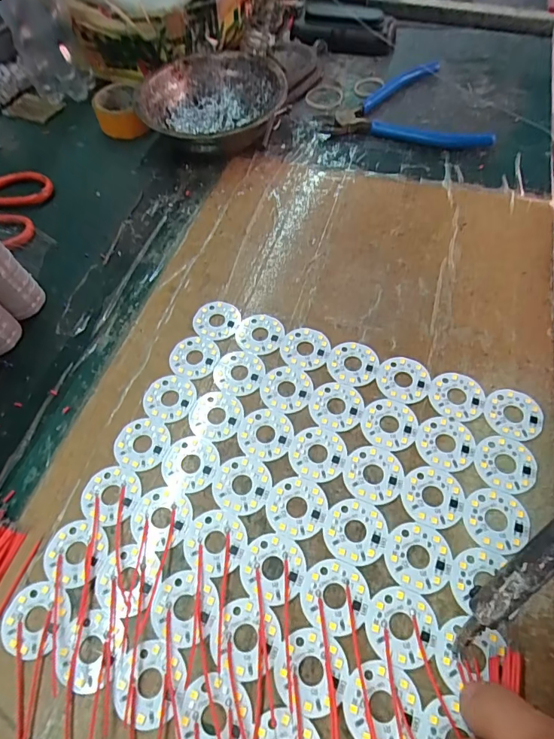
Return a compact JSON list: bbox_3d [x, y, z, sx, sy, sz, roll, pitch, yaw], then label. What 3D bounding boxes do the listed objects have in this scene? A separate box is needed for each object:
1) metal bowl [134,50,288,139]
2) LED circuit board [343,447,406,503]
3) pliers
[{"bbox_3d":[-0.055,-0.224,0.387,0.120,0.042,0.118,-2,58,3],"label":"metal bowl"},{"bbox_3d":[0.050,0.054,0.230,0.030,0.004,0.030,20,62,16],"label":"LED circuit board"},{"bbox_3d":[0.109,-0.230,0.399,0.125,0.011,0.124,-13,58,-4],"label":"pliers"}]

